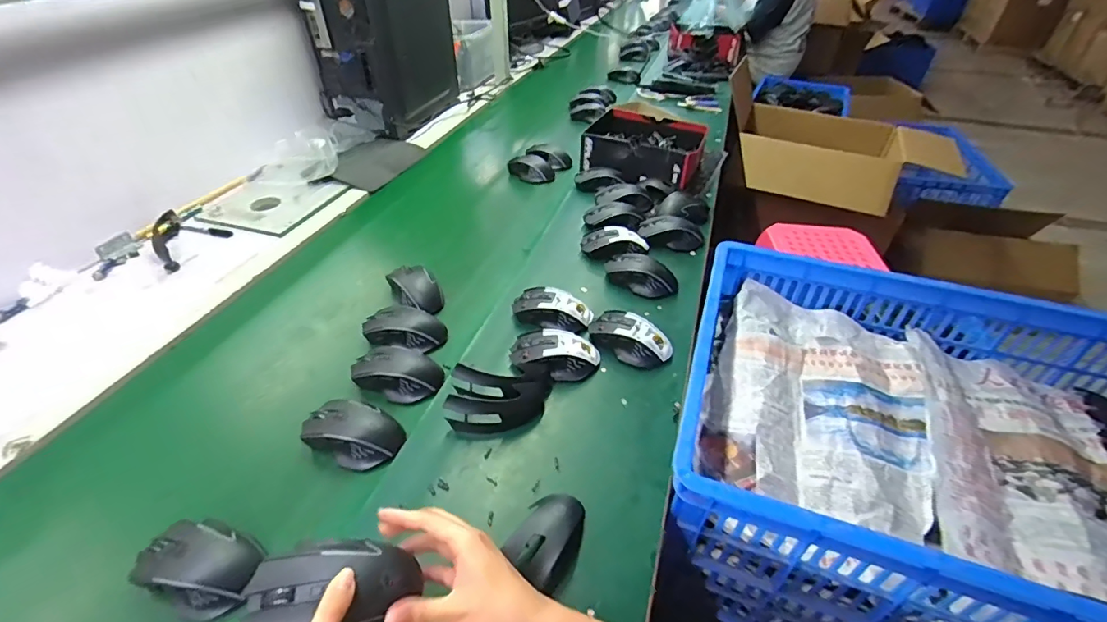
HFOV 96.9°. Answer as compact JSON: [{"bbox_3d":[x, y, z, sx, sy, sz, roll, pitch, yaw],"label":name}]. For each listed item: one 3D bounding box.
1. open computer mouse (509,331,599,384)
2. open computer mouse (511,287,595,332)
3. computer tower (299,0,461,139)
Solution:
[{"bbox_3d":[0.003,0.059,0.655,0.114,0.041,0.068,-3,41,-5],"label":"open computer mouse"},{"bbox_3d":[-0.001,-0.003,0.723,0.117,0.041,0.064,13,43,14],"label":"open computer mouse"},{"bbox_3d":[-0.417,-0.695,1.240,0.200,0.371,0.374,10,42,10],"label":"computer tower"}]

